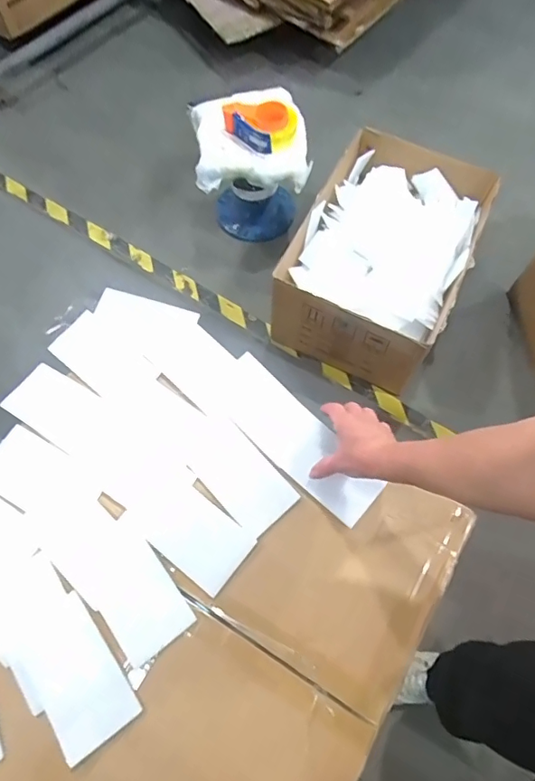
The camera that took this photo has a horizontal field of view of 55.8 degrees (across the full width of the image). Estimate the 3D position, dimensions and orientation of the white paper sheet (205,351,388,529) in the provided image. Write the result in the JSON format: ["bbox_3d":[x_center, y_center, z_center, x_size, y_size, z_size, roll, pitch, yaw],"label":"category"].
[{"bbox_3d":[0.035,0.057,0.641,0.246,0.009,0.083,40,81,16],"label":"white paper sheet"}]

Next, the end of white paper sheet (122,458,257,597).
[{"bbox_3d":[-0.094,0.162,0.598,0.147,0.004,0.081,36,70,13],"label":"end of white paper sheet"}]

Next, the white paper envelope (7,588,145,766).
[{"bbox_3d":[-0.203,0.295,0.528,0.081,0.007,0.143,-35,68,-17],"label":"white paper envelope"}]

